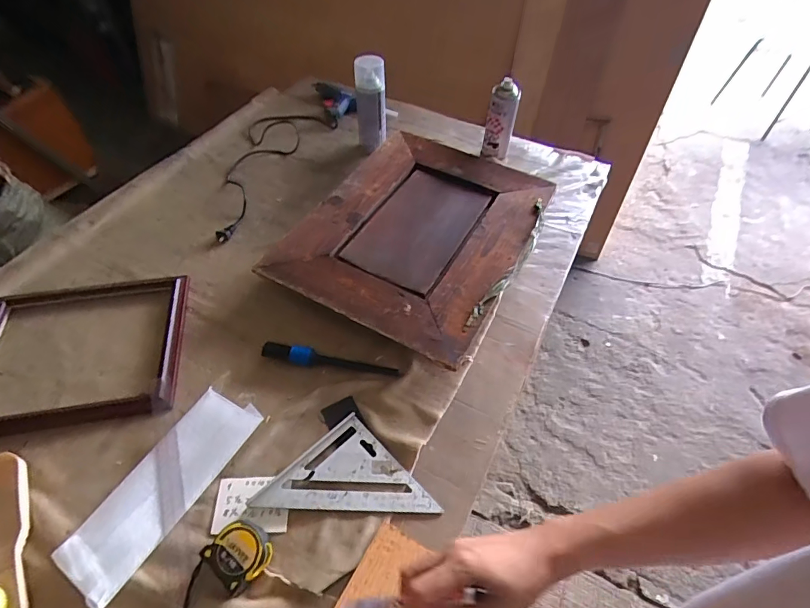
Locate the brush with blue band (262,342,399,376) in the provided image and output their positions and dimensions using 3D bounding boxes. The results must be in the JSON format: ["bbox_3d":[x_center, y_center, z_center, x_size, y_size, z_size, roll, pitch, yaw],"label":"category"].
[{"bbox_3d":[-0.119,0.090,0.732,0.215,0.026,0.026,8,51,3],"label":"brush with blue band"}]

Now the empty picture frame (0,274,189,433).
[{"bbox_3d":[-0.523,0.068,0.723,0.316,0.023,0.276,-8,52,-10],"label":"empty picture frame"}]

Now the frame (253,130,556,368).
[{"bbox_3d":[0.030,-0.151,0.896,0.400,0.063,0.548,22,53,14],"label":"frame"}]

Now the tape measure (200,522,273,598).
[{"bbox_3d":[-0.202,0.303,0.549,0.071,0.035,0.063,-36,61,-28],"label":"tape measure"}]

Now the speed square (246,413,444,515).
[{"bbox_3d":[-0.078,0.261,0.603,0.171,0.016,0.173,-36,61,-28],"label":"speed square"}]

